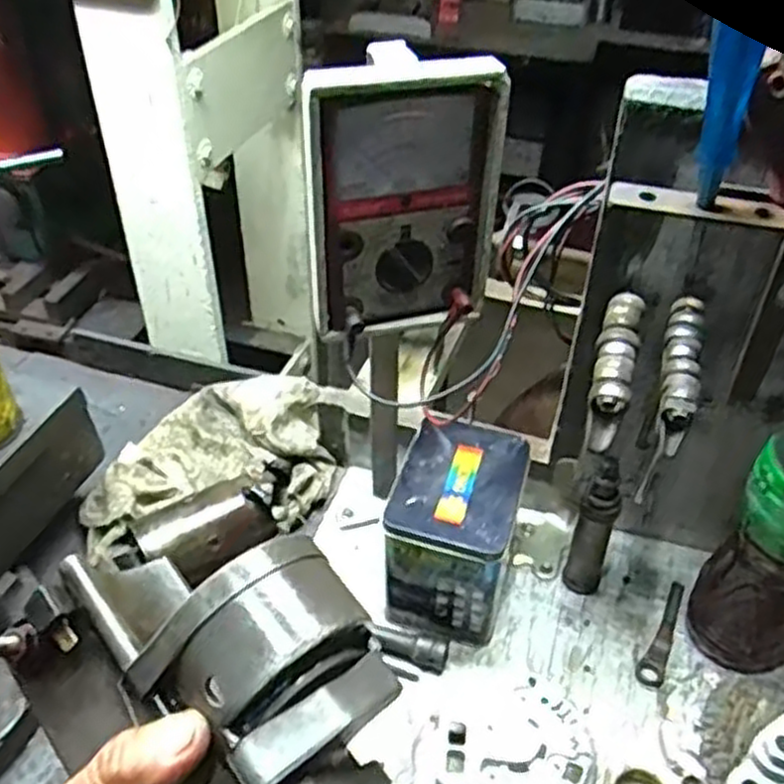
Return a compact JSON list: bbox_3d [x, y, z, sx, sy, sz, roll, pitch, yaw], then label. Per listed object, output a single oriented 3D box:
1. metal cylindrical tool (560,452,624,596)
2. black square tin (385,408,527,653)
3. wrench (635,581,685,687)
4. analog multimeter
[{"bbox_3d":[0.167,0.108,0.632,0.031,0.138,0.038,18,44,17],"label":"metal cylindrical tool"},{"bbox_3d":[0.052,0.112,0.632,0.089,0.122,0.125,12,42,11],"label":"black square tin"},{"bbox_3d":[0.221,0.194,0.630,0.020,0.007,0.105,21,45,20],"label":"wrench"},{"bbox_3d":[0.006,-0.119,0.497,0.123,0.177,0.033,-12,40,-16],"label":"analog multimeter"}]

